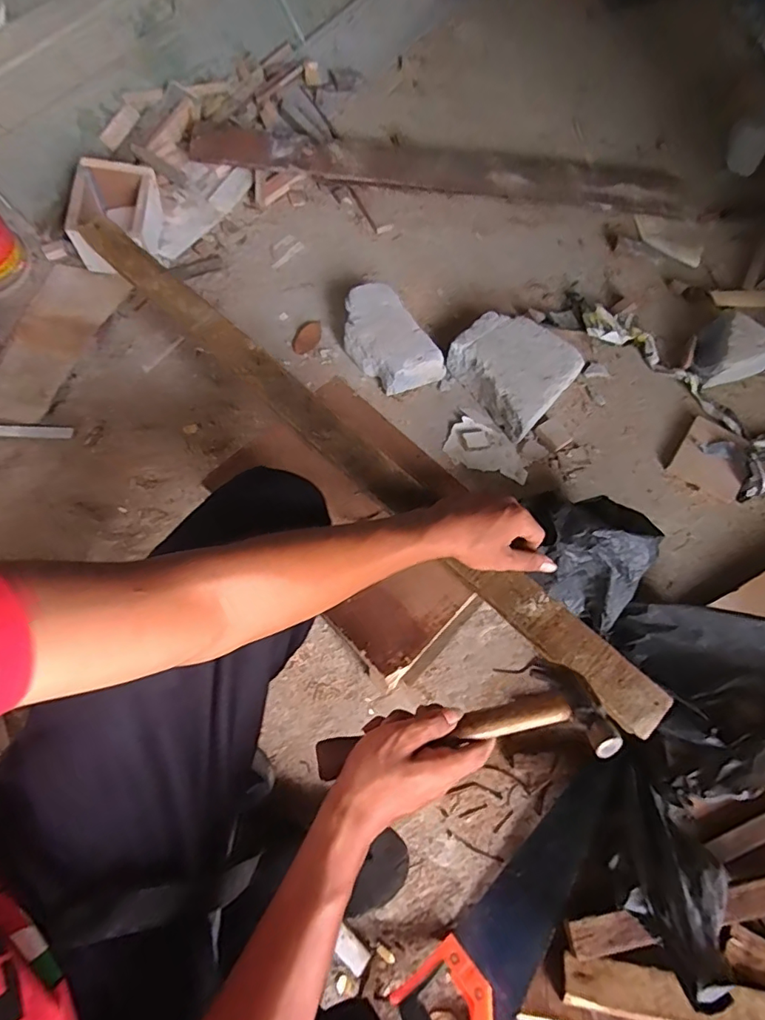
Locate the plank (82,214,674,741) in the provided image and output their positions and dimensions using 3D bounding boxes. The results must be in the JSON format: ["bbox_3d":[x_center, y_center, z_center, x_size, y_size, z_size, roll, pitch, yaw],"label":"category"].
[{"bbox_3d":[-0.060,-0.087,0.589,0.881,0.043,0.052,42,73,14],"label":"plank"}]

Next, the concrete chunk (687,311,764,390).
[{"bbox_3d":[0.629,-0.285,0.916,0.133,0.070,0.129,-39,74,-15],"label":"concrete chunk"}]

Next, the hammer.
[{"bbox_3d":[0.071,0.195,0.437,0.243,0.032,0.094,-11,30,-7],"label":"hammer"}]

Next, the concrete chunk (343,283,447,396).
[{"bbox_3d":[0.007,-0.303,0.911,0.120,0.071,0.209,-34,73,-14],"label":"concrete chunk"}]

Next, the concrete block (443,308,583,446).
[{"bbox_3d":[0.230,-0.253,0.891,0.187,0.071,0.204,-40,75,-16],"label":"concrete block"}]

